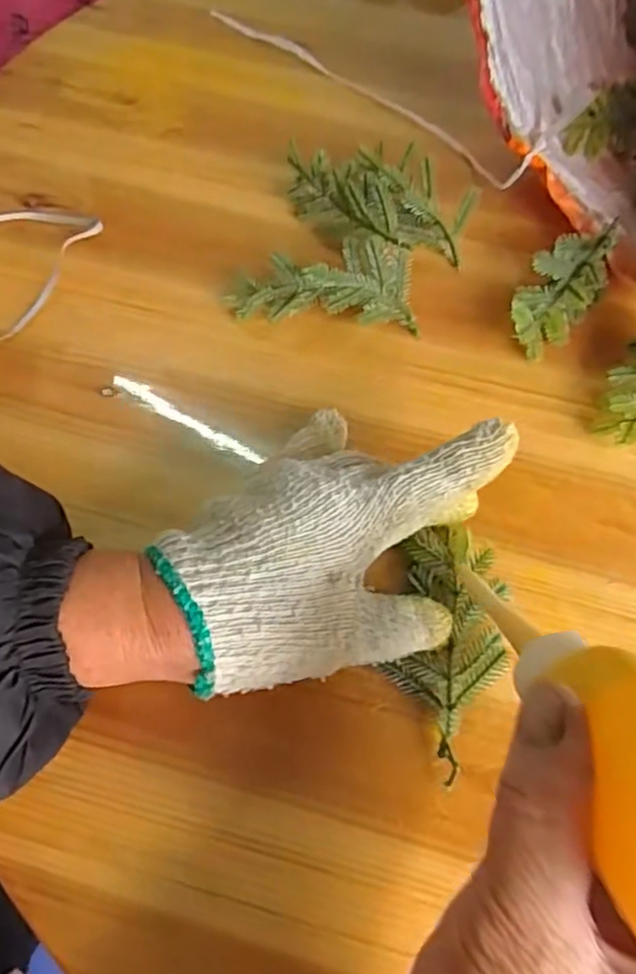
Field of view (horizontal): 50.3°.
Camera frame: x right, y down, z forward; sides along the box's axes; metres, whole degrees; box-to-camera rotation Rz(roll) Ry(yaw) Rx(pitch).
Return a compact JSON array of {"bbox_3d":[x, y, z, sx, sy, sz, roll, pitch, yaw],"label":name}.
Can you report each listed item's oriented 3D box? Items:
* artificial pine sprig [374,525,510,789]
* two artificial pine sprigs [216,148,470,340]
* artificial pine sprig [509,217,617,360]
[{"bbox_3d":[0.061,0.071,0.313,0.051,0.019,0.112,5,64,-1],"label":"artificial pine sprig"},{"bbox_3d":[0.025,-0.163,0.444,0.130,0.043,0.151,17,58,6],"label":"two artificial pine sprigs"},{"bbox_3d":[0.159,-0.131,0.436,0.044,0.035,0.123,27,57,13],"label":"artificial pine sprig"}]

